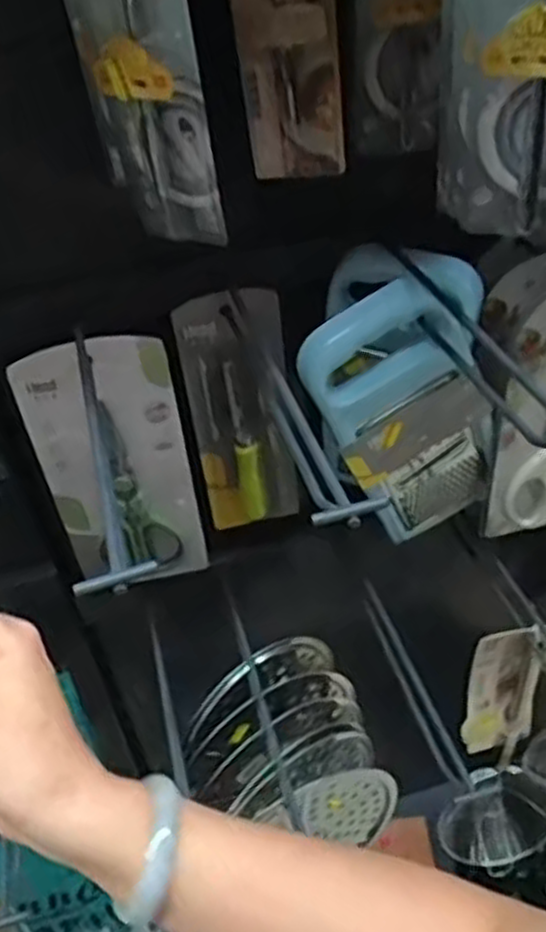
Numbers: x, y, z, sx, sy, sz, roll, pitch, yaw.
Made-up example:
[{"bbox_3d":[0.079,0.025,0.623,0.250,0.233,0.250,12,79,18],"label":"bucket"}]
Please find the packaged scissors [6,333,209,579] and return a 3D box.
[{"bbox_3d":[-0.135,0.004,0.695,0.121,0.259,0.024,-11,40,-6],"label":"packaged scissors"}]

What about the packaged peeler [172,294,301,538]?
[{"bbox_3d":[-0.030,-0.042,0.724,0.090,0.252,0.018,-6,40,1],"label":"packaged peeler"}]

